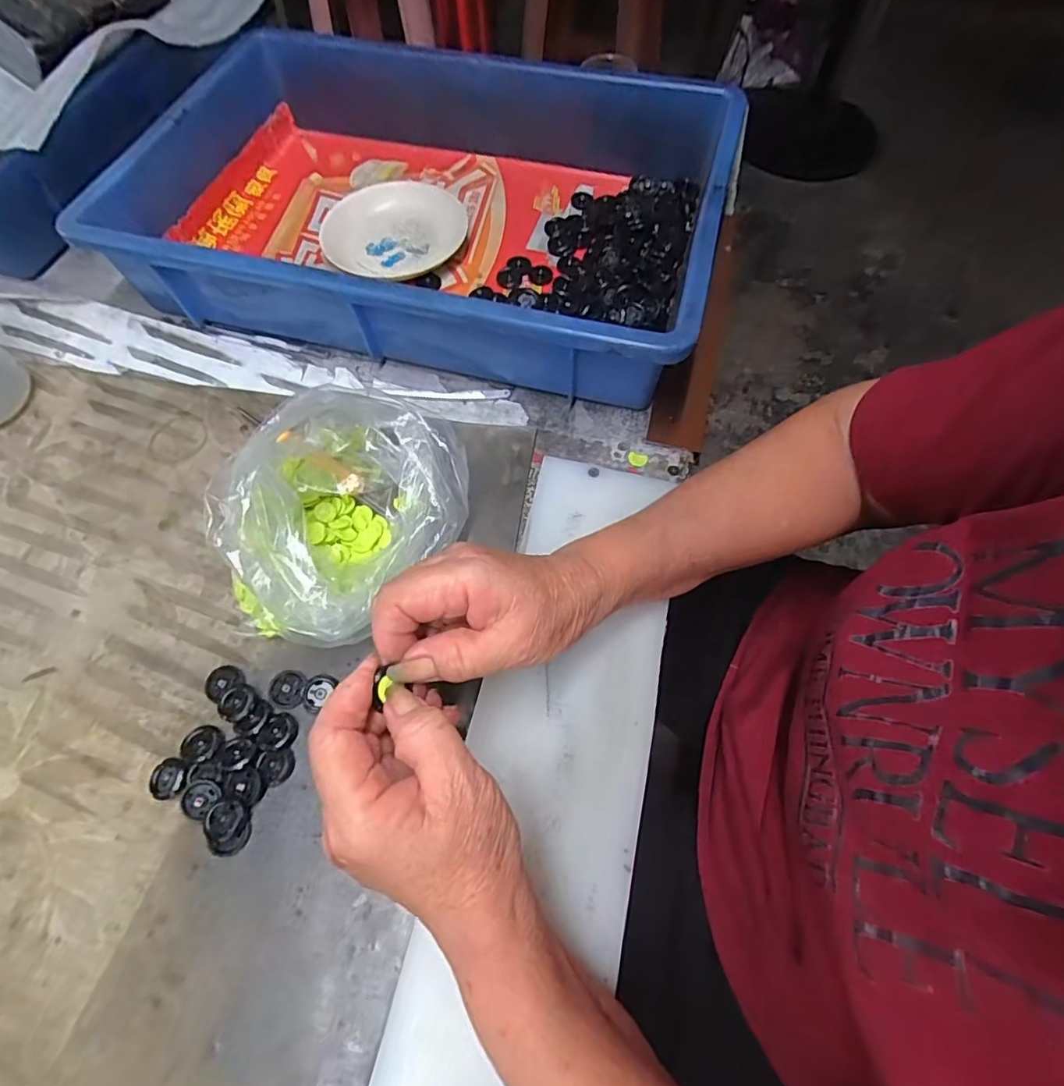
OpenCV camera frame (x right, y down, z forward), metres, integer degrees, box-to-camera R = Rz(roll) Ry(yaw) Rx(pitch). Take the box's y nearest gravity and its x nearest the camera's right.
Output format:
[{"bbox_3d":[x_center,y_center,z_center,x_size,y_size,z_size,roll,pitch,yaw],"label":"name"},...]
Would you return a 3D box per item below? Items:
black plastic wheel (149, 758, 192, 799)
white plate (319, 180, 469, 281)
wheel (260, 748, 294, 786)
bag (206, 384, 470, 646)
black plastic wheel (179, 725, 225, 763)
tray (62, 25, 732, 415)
[{"bbox_3d":[-0.187,0.122,0.283,0.020,0.006,0.019,0,65,0],"label":"black plastic wheel"},{"bbox_3d":[-0.111,-0.261,0.455,0.104,0.028,0.104,0,65,0],"label":"white plate"},{"bbox_3d":[-0.133,0.117,0.287,0.016,0.004,0.017,0,65,0],"label":"wheel"},{"bbox_3d":[-0.102,-0.016,0.307,0.102,0.081,0.153,27,68,12],"label":"bag"},{"bbox_3d":[-0.175,0.106,0.290,0.021,0.004,0.018,1,65,1],"label":"black plastic wheel"},{"bbox_3d":[-0.085,-0.277,0.436,0.456,0.080,0.310,16,66,7],"label":"tray"}]

